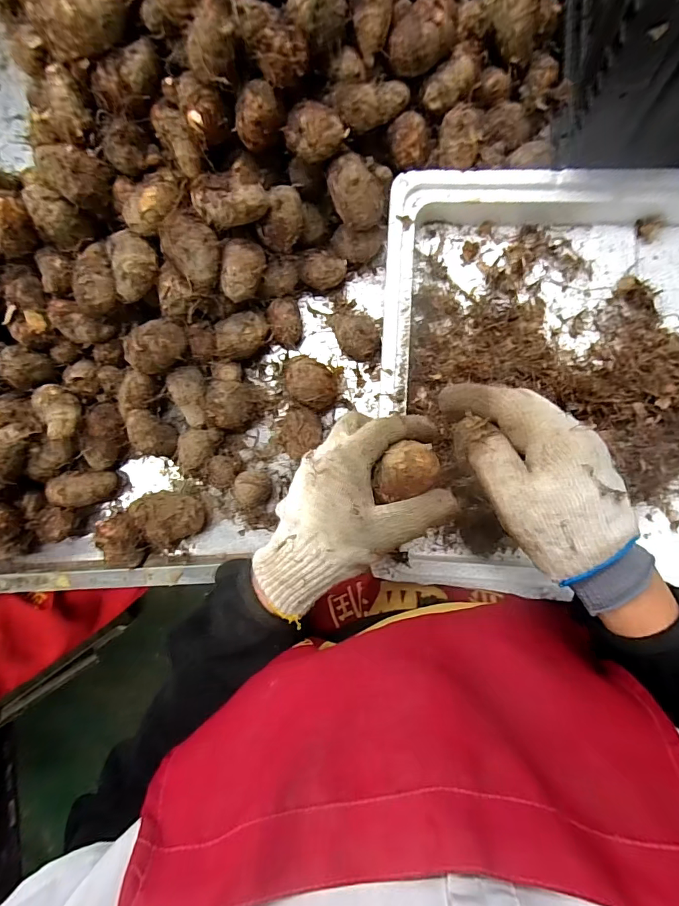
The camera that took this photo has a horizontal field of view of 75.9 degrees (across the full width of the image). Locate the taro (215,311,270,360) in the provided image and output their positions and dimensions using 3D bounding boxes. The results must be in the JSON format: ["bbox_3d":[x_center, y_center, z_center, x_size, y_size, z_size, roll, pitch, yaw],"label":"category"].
[{"bbox_3d":[-0.099,-0.119,0.450,0.054,0.037,0.039,-25,88,4],"label":"taro"}]

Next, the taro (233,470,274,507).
[{"bbox_3d":[-0.087,0.036,0.455,0.037,0.036,0.036,0,90,5],"label":"taro"}]

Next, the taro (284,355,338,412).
[{"bbox_3d":[-0.030,-0.070,0.445,0.060,0.043,0.044,38,93,4],"label":"taro"}]

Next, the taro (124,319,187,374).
[{"bbox_3d":[-0.178,-0.102,0.421,0.057,0.038,0.043,-45,87,3],"label":"taro"}]

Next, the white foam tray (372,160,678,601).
[{"bbox_3d":[0.259,-0.061,0.397,0.448,0.061,0.386,5,91,5],"label":"white foam tray"}]

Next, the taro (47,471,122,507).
[{"bbox_3d":[-0.274,0.037,0.470,0.060,0.041,0.034,-14,89,5],"label":"taro"}]

